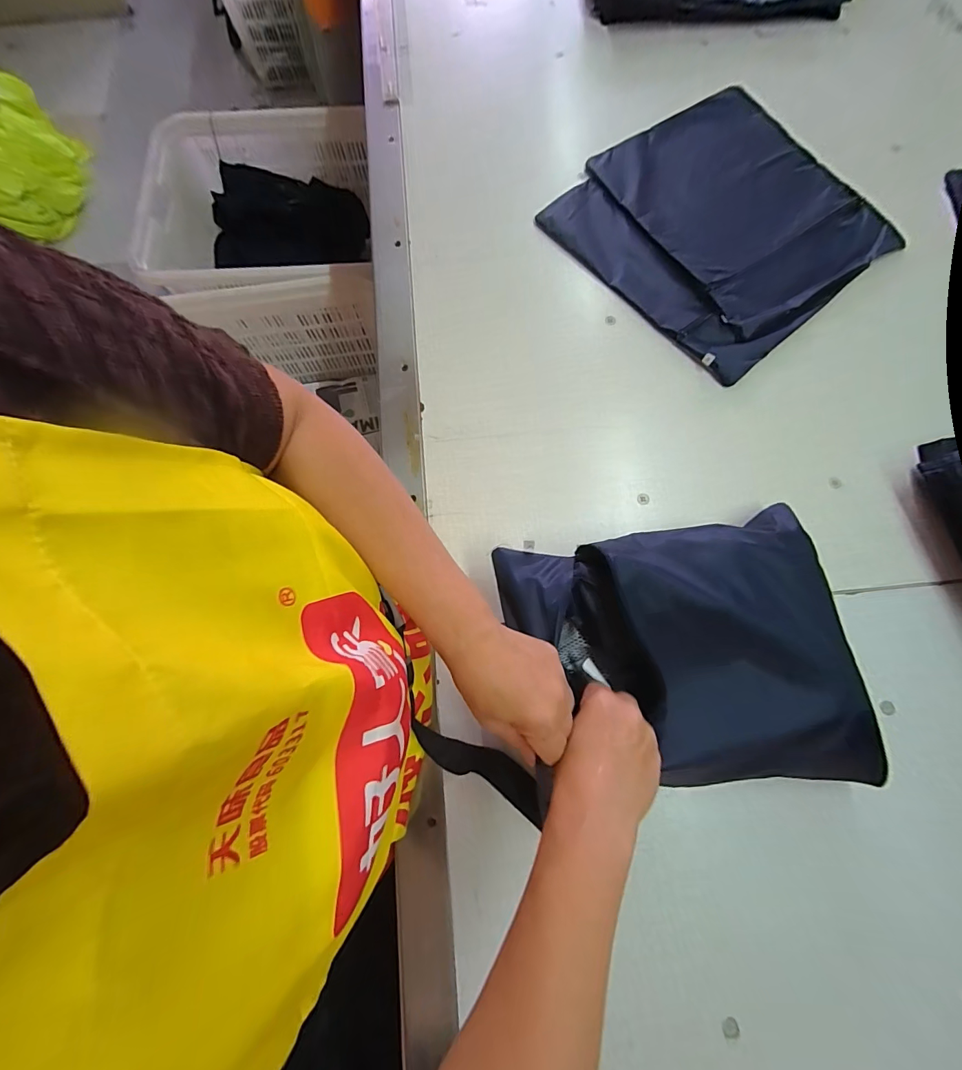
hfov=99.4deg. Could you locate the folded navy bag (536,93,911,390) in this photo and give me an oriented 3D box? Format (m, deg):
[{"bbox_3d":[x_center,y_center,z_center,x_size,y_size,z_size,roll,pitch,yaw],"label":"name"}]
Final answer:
[{"bbox_3d":[0.321,-0.428,0.548,0.368,0.016,0.351,-40,79,-8],"label":"folded navy bag"}]

